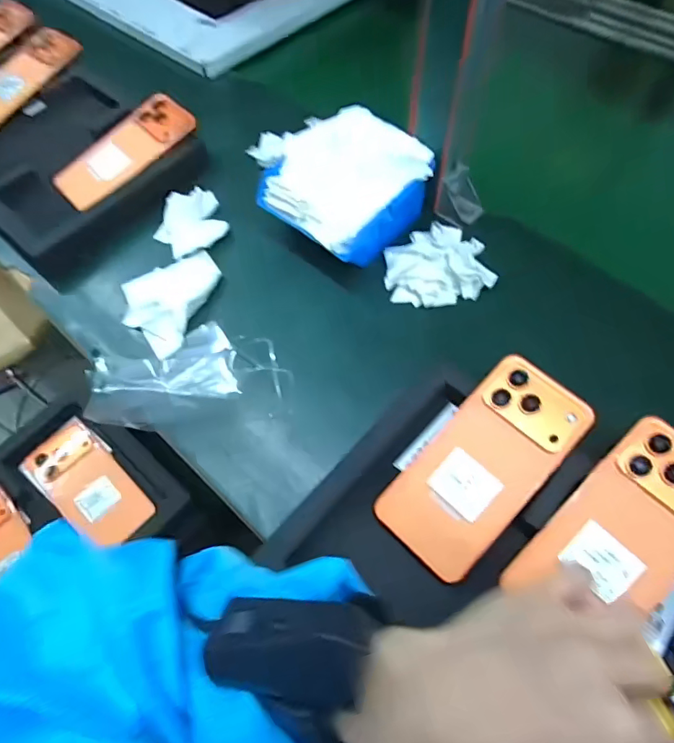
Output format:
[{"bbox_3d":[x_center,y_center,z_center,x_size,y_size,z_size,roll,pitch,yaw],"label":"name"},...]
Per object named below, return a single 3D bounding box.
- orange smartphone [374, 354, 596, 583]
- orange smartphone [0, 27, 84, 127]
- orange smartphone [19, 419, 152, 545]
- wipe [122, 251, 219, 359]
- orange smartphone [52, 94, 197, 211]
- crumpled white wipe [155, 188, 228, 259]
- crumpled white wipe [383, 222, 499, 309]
[{"bbox_3d":[0.107,0.066,0.351,0.077,0.011,0.160,41,85,20],"label":"orange smartphone"},{"bbox_3d":[-0.416,-0.387,0.631,0.089,0.017,0.165,39,82,20],"label":"orange smartphone"},{"bbox_3d":[-0.288,0.128,0.560,0.174,0.017,0.080,35,67,18],"label":"orange smartphone"},{"bbox_3d":[-0.157,-0.074,0.470,0.099,0.022,0.096,-26,64,-13],"label":"wipe"},{"bbox_3d":[-0.242,-0.252,0.549,0.165,0.011,0.079,-42,68,-7],"label":"orange smartphone"},{"bbox_3d":[-0.158,-0.160,0.518,0.072,0.024,0.068,-23,63,-11],"label":"crumpled white wipe"},{"bbox_3d":[0.095,-0.105,0.471,0.095,0.026,0.083,-14,62,-7],"label":"crumpled white wipe"}]

